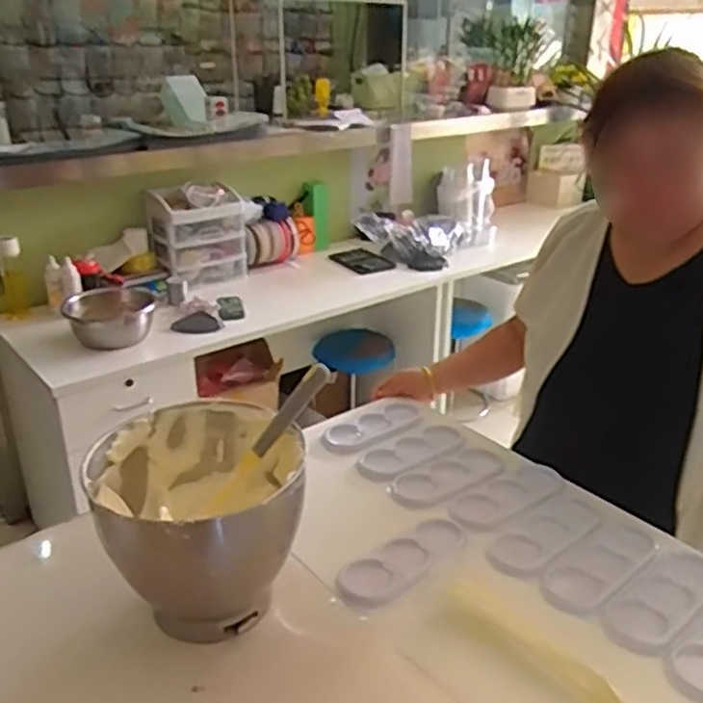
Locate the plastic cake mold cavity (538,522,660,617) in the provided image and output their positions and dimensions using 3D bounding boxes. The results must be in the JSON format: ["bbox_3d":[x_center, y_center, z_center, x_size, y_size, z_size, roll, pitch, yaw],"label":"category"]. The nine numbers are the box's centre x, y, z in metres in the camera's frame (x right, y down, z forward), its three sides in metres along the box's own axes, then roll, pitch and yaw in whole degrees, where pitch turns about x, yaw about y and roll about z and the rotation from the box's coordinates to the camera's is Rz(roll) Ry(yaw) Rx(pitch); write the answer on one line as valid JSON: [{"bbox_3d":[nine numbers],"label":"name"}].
[{"bbox_3d":[0.328,0.285,0.944,0.198,0.011,0.087,-19,31,-36],"label":"plastic cake mold cavity"}]

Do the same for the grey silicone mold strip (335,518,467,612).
[{"bbox_3d":[0.073,0.280,0.956,0.212,0.008,0.075,-20,31,-37],"label":"grey silicone mold strip"}]

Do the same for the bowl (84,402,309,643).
[{"bbox_3d":[-0.173,0.215,0.852,0.229,0.216,0.230,0,25,0],"label":"bowl"}]

